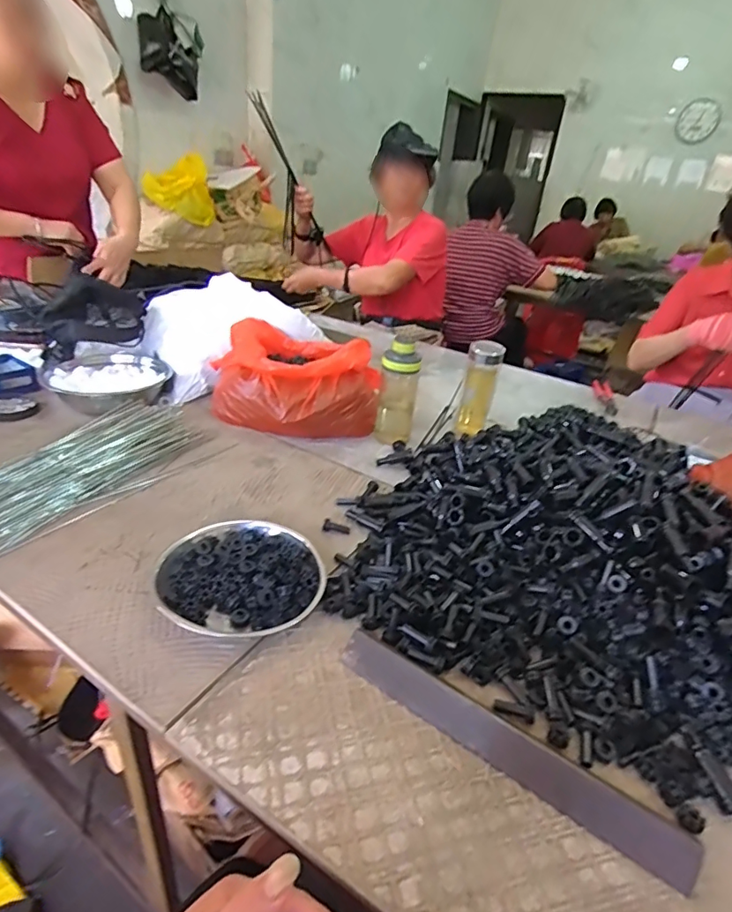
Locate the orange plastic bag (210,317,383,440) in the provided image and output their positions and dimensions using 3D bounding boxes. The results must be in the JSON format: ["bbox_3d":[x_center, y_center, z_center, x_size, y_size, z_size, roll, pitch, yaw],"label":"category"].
[{"bbox_3d":[-0.133,-0.146,0.965,0.292,0.150,0.272,-12,34,-29],"label":"orange plastic bag"}]

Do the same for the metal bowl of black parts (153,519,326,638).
[{"bbox_3d":[-0.146,0.140,0.575,0.173,0.033,0.173,5,29,-3],"label":"metal bowl of black parts"}]

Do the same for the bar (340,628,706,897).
[{"bbox_3d":[0.113,0.245,0.433,0.308,0.025,0.028,23,33,27],"label":"bar"}]

